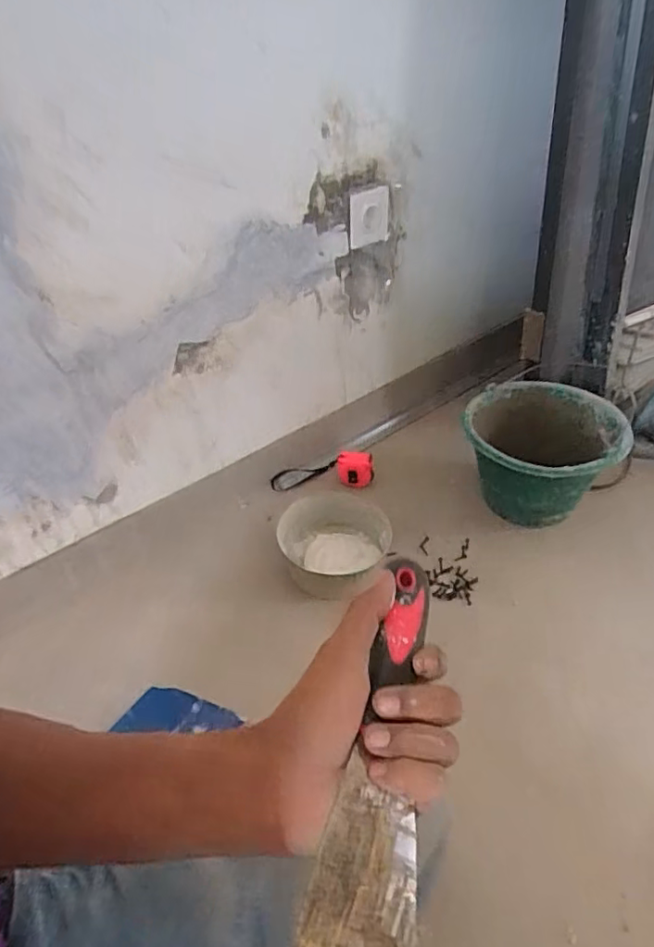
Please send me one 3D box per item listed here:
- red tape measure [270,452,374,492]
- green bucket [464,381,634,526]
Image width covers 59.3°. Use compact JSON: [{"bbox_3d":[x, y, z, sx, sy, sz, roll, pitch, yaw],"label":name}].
[{"bbox_3d":[-0.008,0.004,1.163,0.201,0.087,0.062,-2,40,-1],"label":"red tape measure"},{"bbox_3d":[0.390,-0.043,1.058,0.251,0.174,0.249,0,40,0],"label":"green bucket"}]

